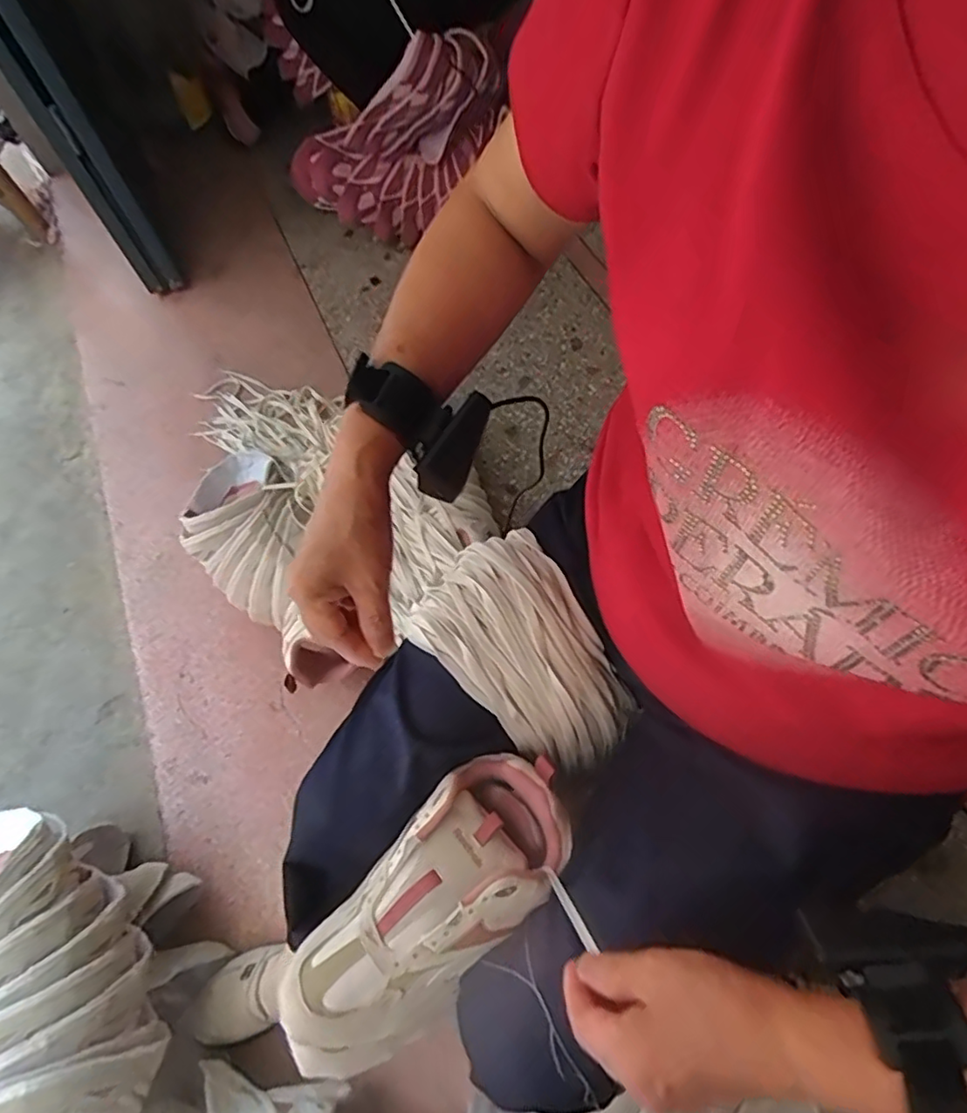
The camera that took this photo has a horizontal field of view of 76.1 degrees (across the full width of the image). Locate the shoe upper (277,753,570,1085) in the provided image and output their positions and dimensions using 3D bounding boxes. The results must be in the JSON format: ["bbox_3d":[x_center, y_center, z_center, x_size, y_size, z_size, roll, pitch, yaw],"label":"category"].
[{"bbox_3d":[-0.039,0.247,0.438,0.103,0.069,0.238,41,79,21],"label":"shoe upper"}]

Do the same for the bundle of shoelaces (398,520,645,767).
[{"bbox_3d":[0.022,0.072,0.477,0.123,0.079,0.185,-30,65,-11],"label":"bundle of shoelaces"}]

